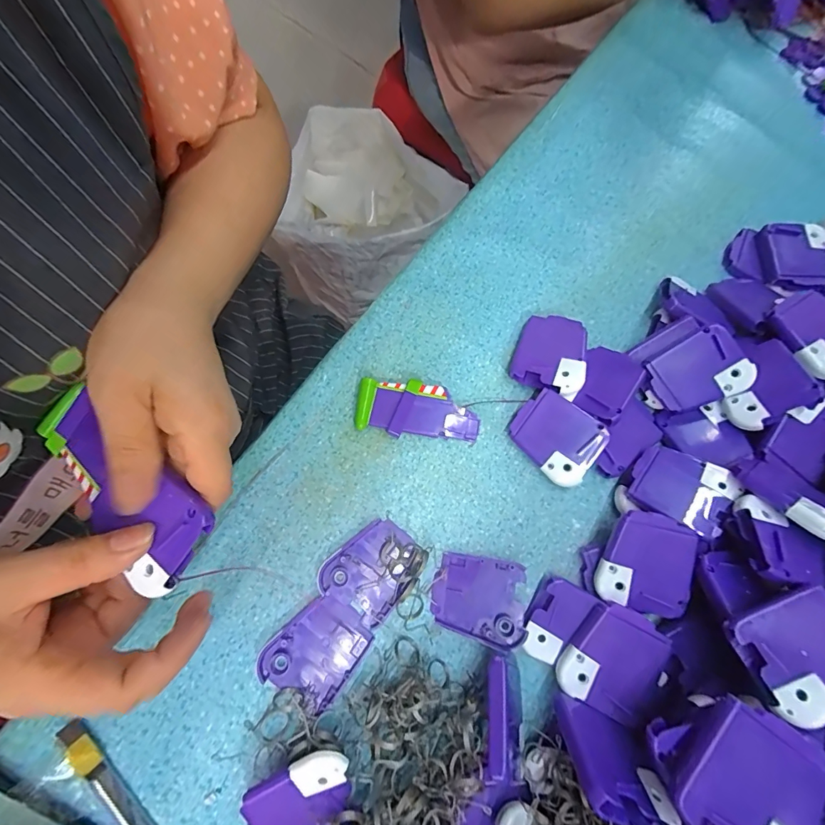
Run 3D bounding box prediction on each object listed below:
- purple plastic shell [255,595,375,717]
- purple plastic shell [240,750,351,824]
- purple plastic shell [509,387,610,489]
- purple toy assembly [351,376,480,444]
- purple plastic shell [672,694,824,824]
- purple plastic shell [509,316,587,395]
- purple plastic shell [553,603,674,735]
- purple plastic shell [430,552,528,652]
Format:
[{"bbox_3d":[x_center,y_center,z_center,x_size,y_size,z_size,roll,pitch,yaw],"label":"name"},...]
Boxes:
[{"bbox_3d":[-0.061,0.150,0.266,0.051,0.007,0.059,37,76,8],"label":"purple plastic shell"},{"bbox_3d":[-0.060,0.214,0.229,0.061,0.017,0.051,-22,104,0],"label":"purple plastic shell"},{"bbox_3d":[0.104,0.017,0.303,0.061,0.015,0.050,41,98,12],"label":"purple plastic shell"},{"bbox_3d":[0.004,-0.002,0.309,0.088,0.014,0.039,6,74,0],"label":"purple toy assembly"},{"bbox_3d":[0.153,0.169,0.191,0.049,0.017,0.061,35,75,5],"label":"purple plastic shell"},{"bbox_3d":[0.105,-0.045,0.323,0.051,0.017,0.065,13,64,15],"label":"purple plastic shell"},{"bbox_3d":[0.122,0.151,0.259,0.052,0.018,0.059,26,75,6],"label":"purple plastic shell"},{"bbox_3d":[0.044,0.123,0.278,0.059,0.009,0.050,12,74,2],"label":"purple plastic shell"}]

